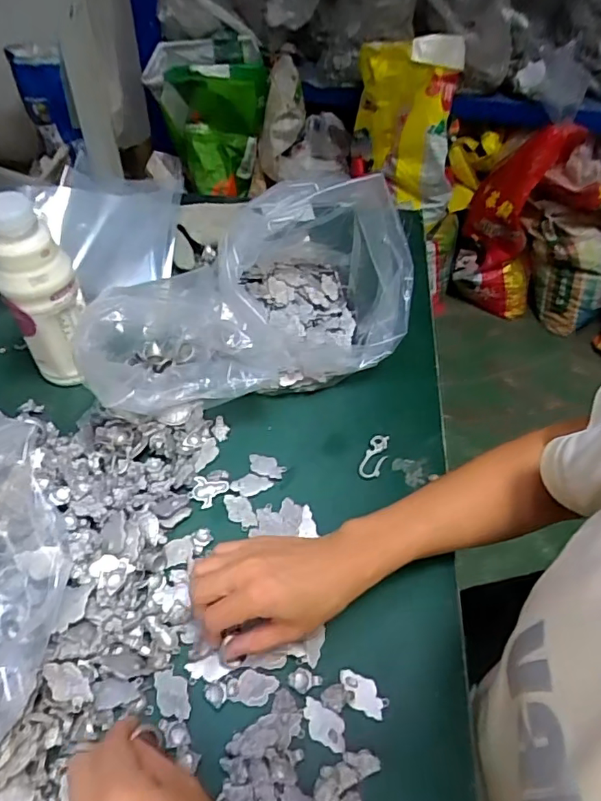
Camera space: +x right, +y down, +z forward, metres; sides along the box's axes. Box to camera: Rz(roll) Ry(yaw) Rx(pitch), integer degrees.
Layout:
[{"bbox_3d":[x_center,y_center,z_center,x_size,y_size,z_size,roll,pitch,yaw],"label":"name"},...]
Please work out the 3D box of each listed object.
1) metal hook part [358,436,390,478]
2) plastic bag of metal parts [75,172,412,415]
[{"bbox_3d":[0.074,0.053,0.518,0.021,0.006,0.051,21,52,13],"label":"metal hook part"},{"bbox_3d":[-0.055,-0.106,0.539,0.322,0.168,0.194,-17,53,-18],"label":"plastic bag of metal parts"}]

